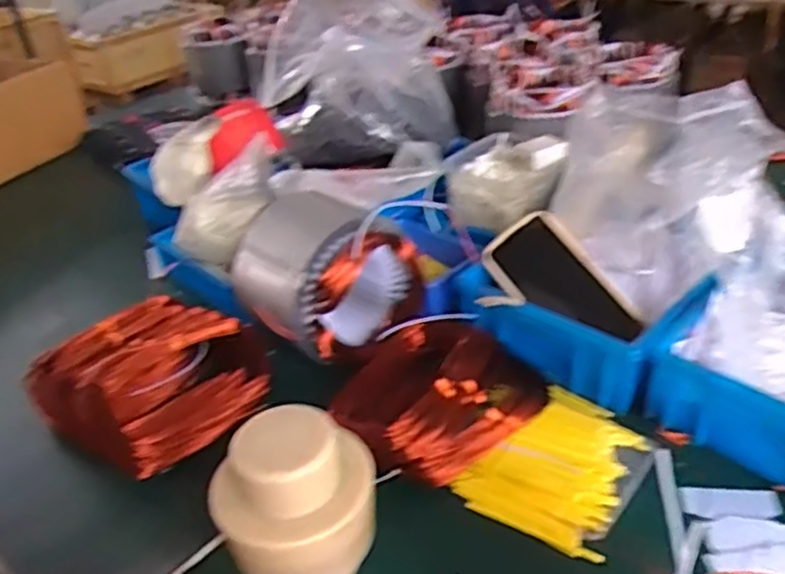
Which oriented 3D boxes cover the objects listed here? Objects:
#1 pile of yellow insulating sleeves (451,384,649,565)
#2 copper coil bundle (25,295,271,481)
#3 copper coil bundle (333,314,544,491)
[{"bbox_3d":[0.146,0.144,0.586,0.110,0.032,0.153,22,43,36],"label":"pile of yellow insulating sleeves"},{"bbox_3d":[-0.239,0.086,0.686,0.200,0.064,0.174,17,40,31],"label":"copper coil bundle"},{"bbox_3d":[0.042,0.102,0.640,0.184,0.057,0.150,-32,41,-33],"label":"copper coil bundle"}]

